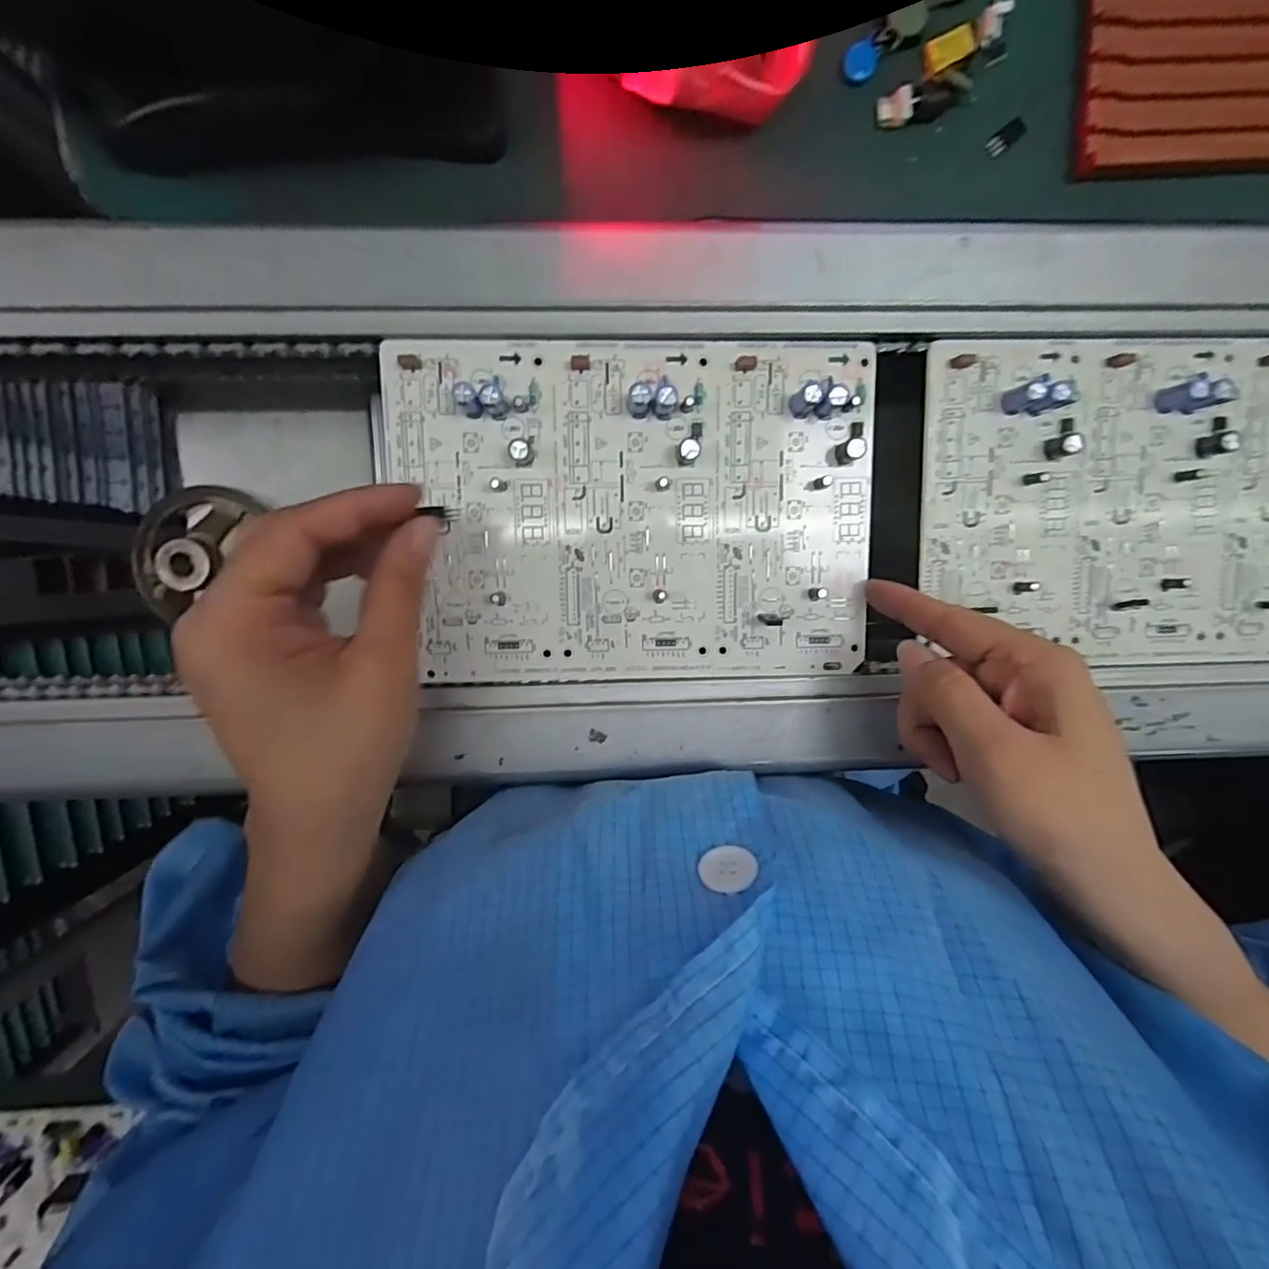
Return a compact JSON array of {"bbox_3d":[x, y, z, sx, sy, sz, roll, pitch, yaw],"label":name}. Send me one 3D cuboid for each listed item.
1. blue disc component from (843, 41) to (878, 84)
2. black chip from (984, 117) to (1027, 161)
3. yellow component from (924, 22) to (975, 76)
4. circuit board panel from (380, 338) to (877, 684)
[{"bbox_3d":[0.096,-0.243,0.249,0.014,0.006,0.012,23,96,-5],"label":"blue disc component"},{"bbox_3d":[0.164,-0.219,0.257,0.018,0.004,0.009,-45,97,7],"label":"black chip"},{"bbox_3d":[0.133,-0.247,0.246,0.024,0.004,0.013,-24,98,1],"label":"yellow component"},{"bbox_3d":[0.003,-0.057,0.278,0.220,0.013,0.155,-1,99,0],"label":"circuit board panel"}]

